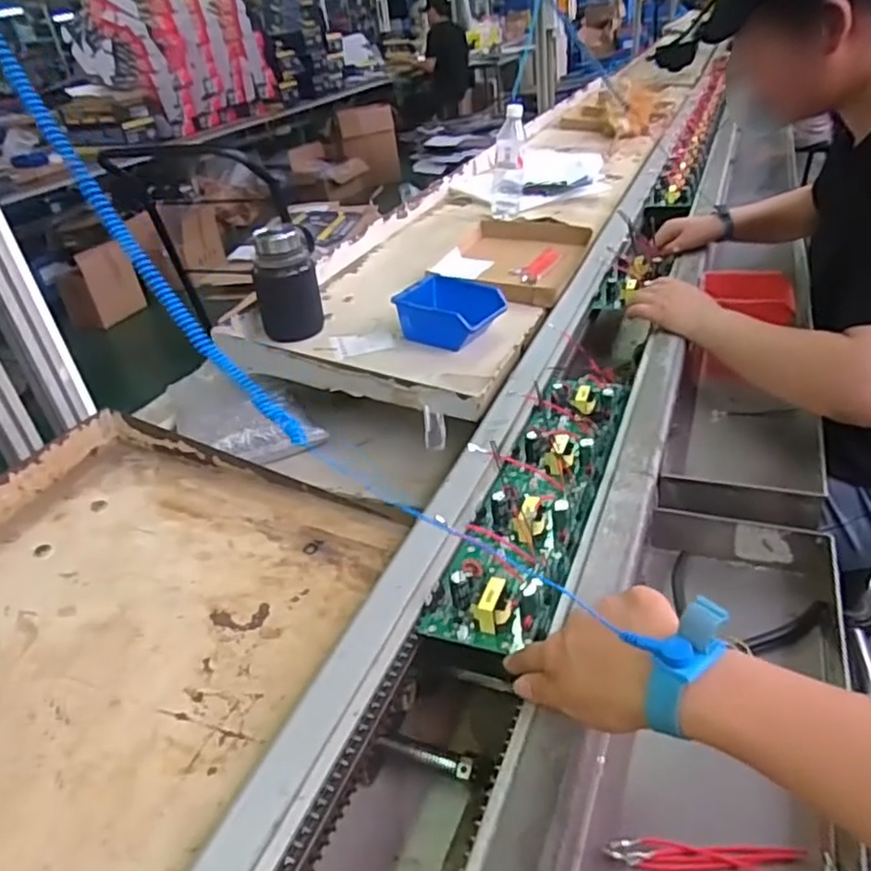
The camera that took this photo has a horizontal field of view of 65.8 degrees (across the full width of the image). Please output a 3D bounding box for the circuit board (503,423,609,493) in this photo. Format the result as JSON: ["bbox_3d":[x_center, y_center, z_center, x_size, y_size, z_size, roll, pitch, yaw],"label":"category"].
[{"bbox_3d":[0.128,0.011,0.713,0.096,0.029,0.108,11,37,22],"label":"circuit board"}]

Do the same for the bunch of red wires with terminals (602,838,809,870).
[{"bbox_3d":[0.169,0.267,0.421,0.119,0.009,0.024,-1,33,10],"label":"bunch of red wires with terminals"}]

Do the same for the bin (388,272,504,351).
[{"bbox_3d":[0.023,-0.175,0.969,0.131,0.062,0.109,12,37,28],"label":"bin"}]

